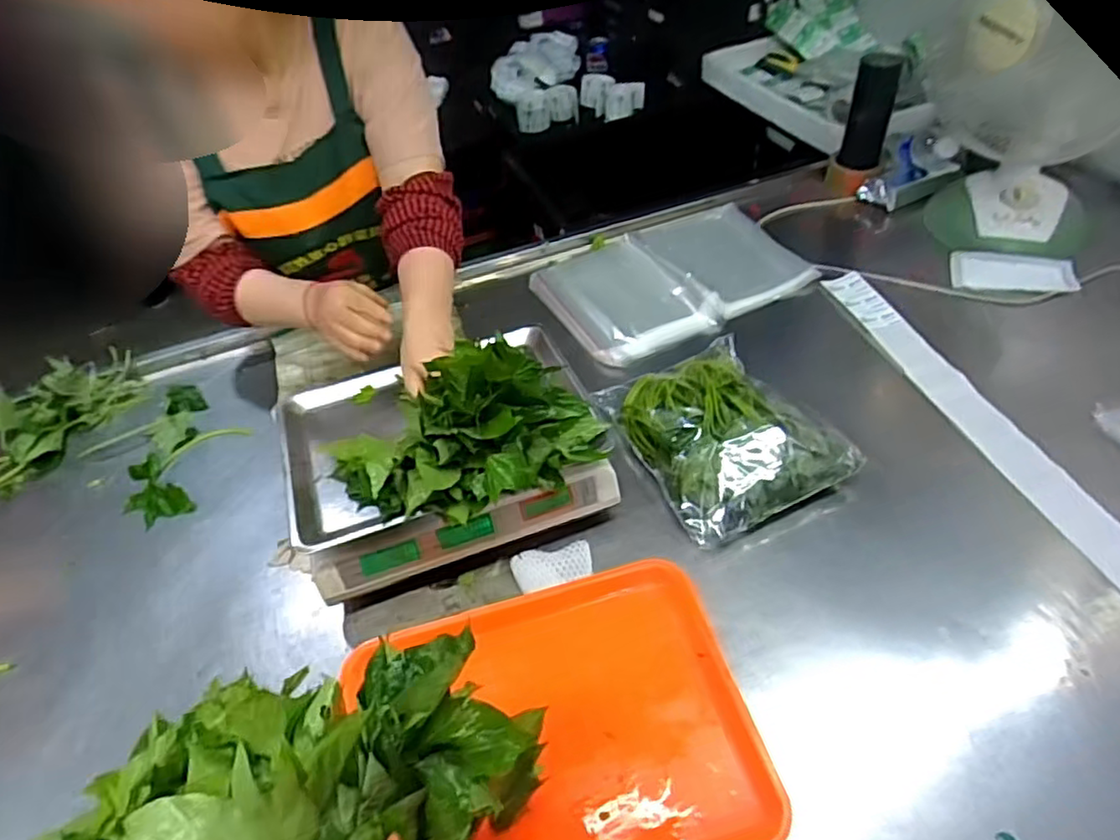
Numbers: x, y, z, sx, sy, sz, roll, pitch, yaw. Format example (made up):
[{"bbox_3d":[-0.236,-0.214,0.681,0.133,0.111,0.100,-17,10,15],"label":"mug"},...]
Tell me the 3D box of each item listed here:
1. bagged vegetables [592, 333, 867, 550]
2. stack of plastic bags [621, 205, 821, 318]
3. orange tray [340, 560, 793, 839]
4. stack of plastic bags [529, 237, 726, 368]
[{"bbox_3d":[0.200,0.009,0.822,0.211,0.088,0.254,-17,51,-12],"label":"bagged vegetables"},{"bbox_3d":[0.233,-0.247,0.992,0.166,0.043,0.239,-19,51,-13],"label":"stack of plastic bags"},{"bbox_3d":[-0.004,0.243,0.518,0.290,0.031,0.232,-13,51,-9],"label":"orange tray"},{"bbox_3d":[0.094,-0.192,1.050,0.196,0.024,0.287,-32,51,-6],"label":"stack of plastic bags"}]

